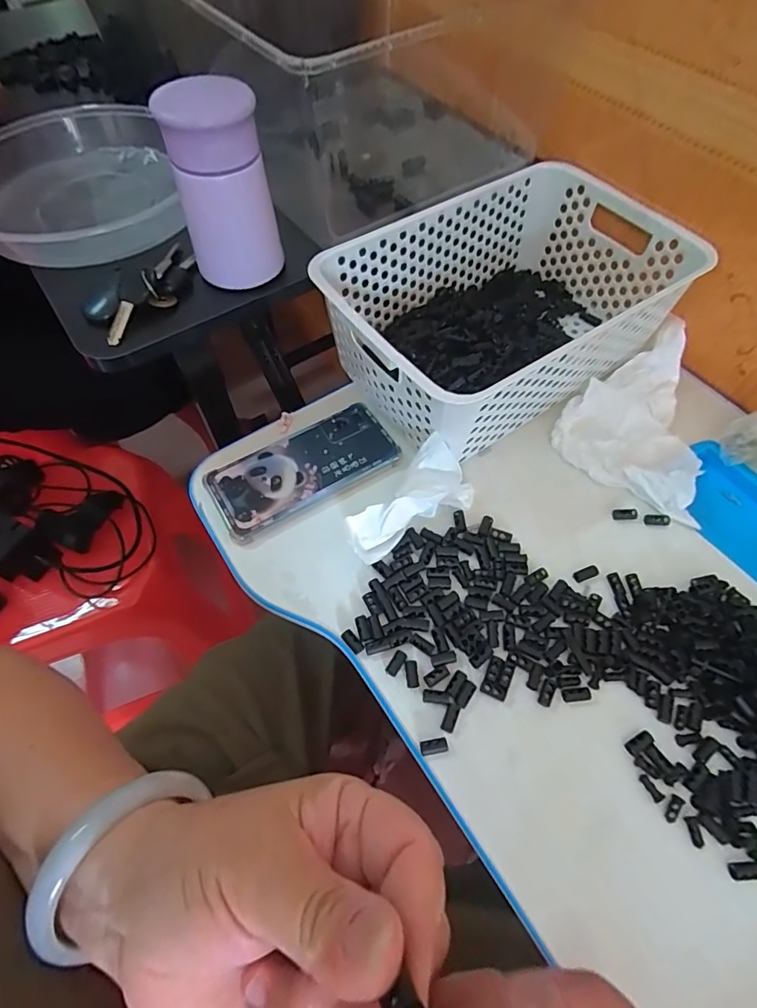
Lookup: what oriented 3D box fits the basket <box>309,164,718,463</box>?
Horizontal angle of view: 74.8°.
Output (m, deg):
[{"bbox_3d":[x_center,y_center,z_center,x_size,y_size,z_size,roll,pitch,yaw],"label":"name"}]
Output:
[{"bbox_3d":[0.114,-0.182,0.460,0.301,0.101,0.198,-32,65,-18],"label":"basket"}]

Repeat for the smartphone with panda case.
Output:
[{"bbox_3d":[-0.064,-0.032,0.429,0.157,0.007,0.071,-29,64,-16],"label":"smartphone with panda case"}]

